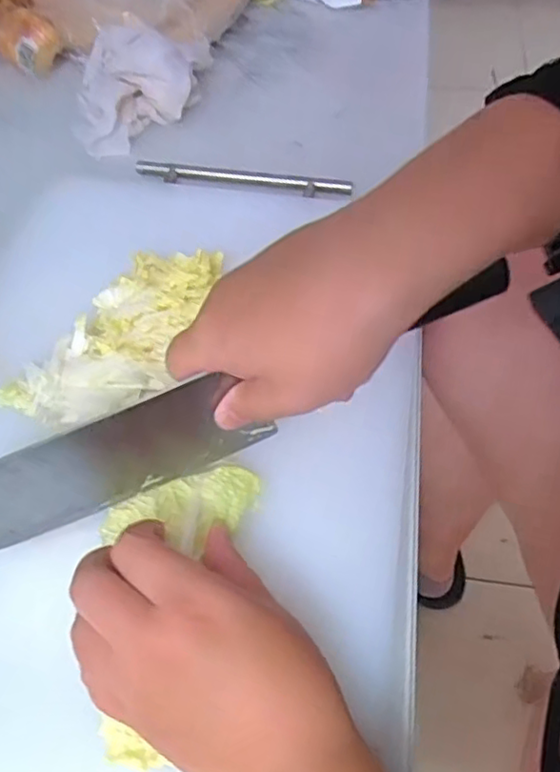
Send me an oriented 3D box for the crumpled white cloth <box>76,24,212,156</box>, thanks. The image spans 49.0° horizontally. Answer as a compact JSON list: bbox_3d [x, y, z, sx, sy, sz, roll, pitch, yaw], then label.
[{"bbox_3d":[-0.144,-0.310,0.622,0.111,0.063,0.175,5,54,5],"label":"crumpled white cloth"}]

